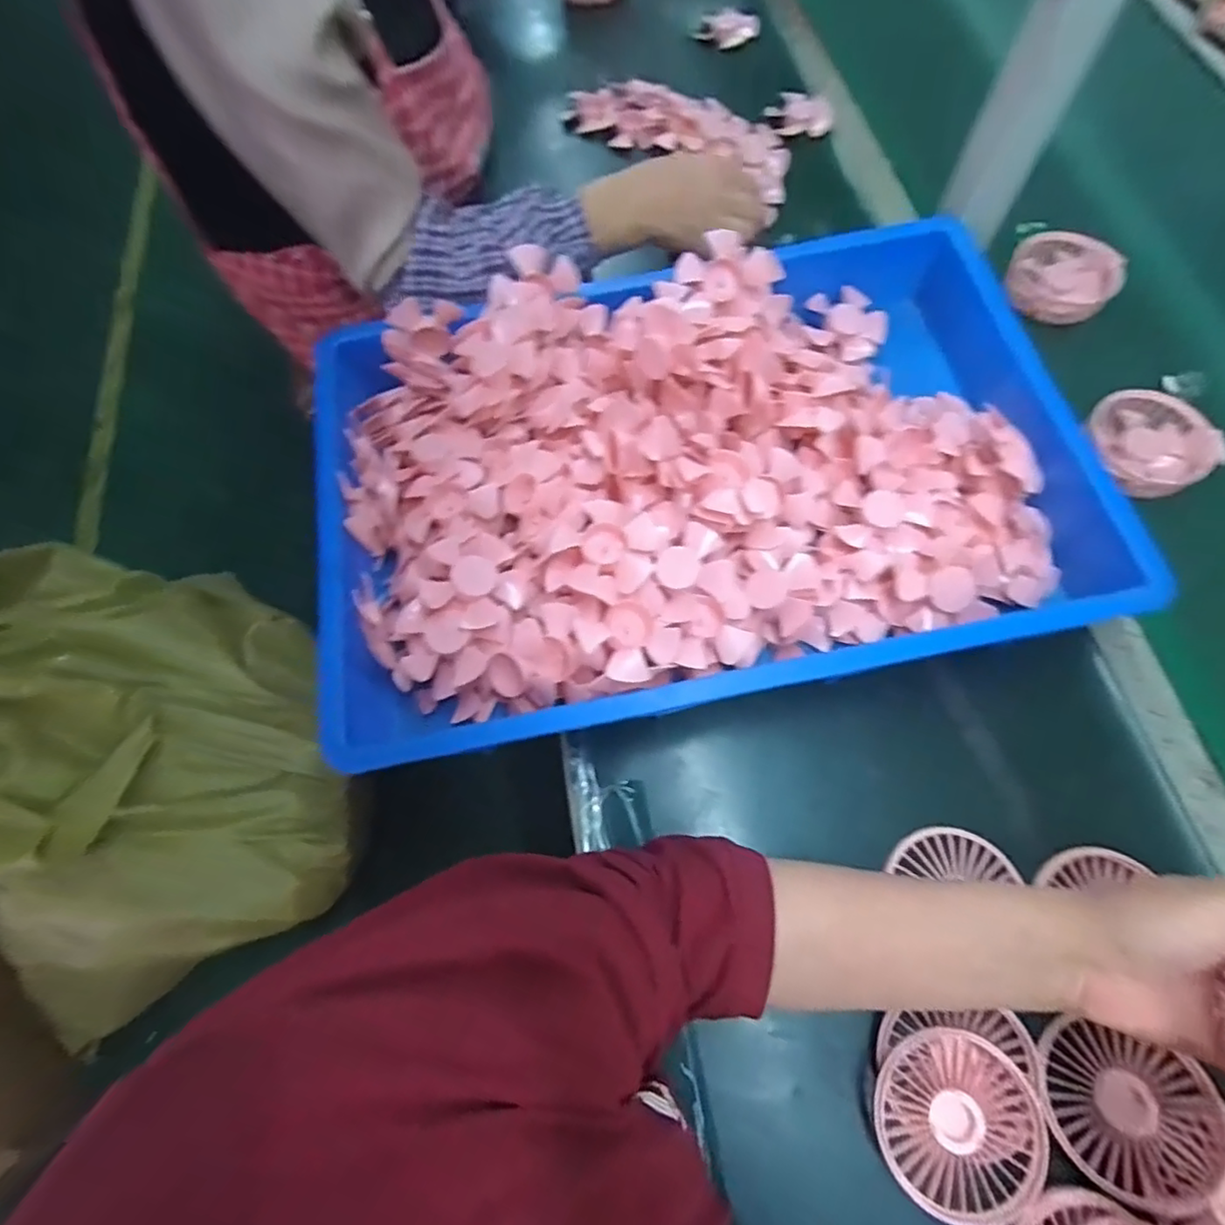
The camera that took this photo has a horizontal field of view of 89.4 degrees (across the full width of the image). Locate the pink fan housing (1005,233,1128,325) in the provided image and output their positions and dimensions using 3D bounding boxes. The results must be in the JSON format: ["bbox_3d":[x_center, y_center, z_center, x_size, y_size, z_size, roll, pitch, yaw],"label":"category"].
[{"bbox_3d":[0.425,-0.315,0.588,0.091,0.040,0.092,0,68,0],"label":"pink fan housing"}]

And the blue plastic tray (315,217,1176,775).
[{"bbox_3d":[0.062,-0.116,0.479,0.562,0.077,0.382,-10,68,-4],"label":"blue plastic tray"}]

